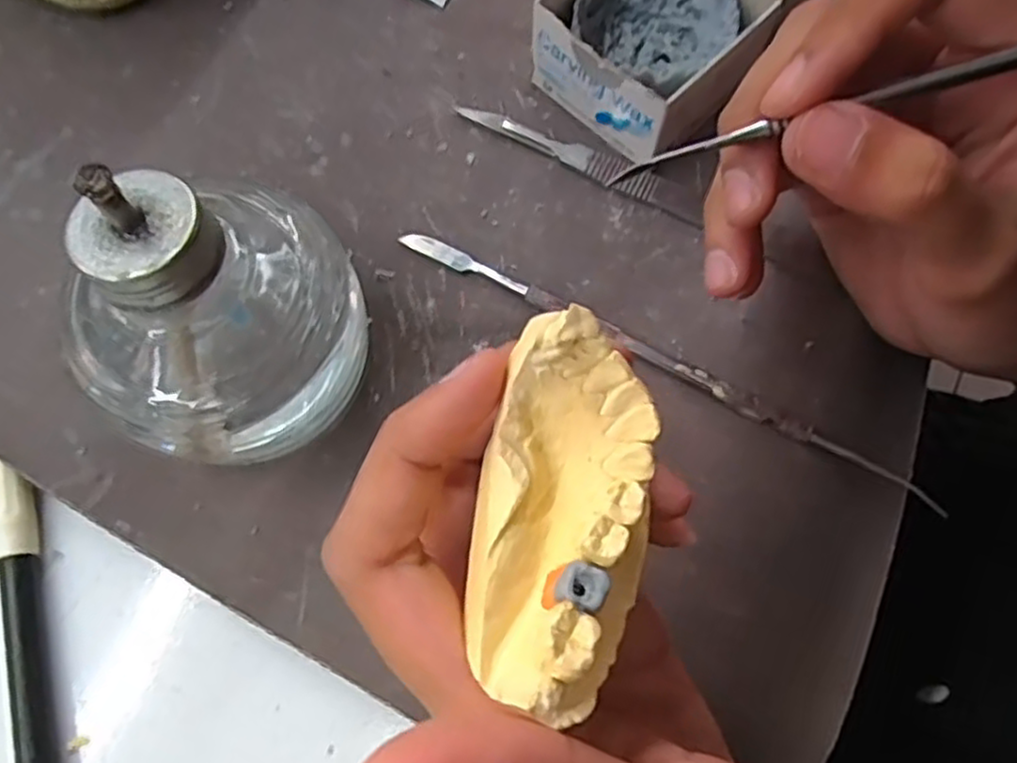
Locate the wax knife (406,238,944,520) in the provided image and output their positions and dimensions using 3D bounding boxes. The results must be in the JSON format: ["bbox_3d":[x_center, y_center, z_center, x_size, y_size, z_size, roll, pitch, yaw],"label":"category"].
[{"bbox_3d":[0.044,-0.007,0.220,0.173,0.006,0.007,28,74,8],"label":"wax knife"}]

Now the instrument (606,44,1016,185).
[{"bbox_3d":[0.096,-0.064,0.151,0.154,0.005,0.004,-15,73,5],"label":"instrument"}]

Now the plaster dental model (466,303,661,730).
[{"bbox_3d":[0.009,0.021,0.122,0.027,0.018,0.059,8,76,2],"label":"plaster dental model"}]

